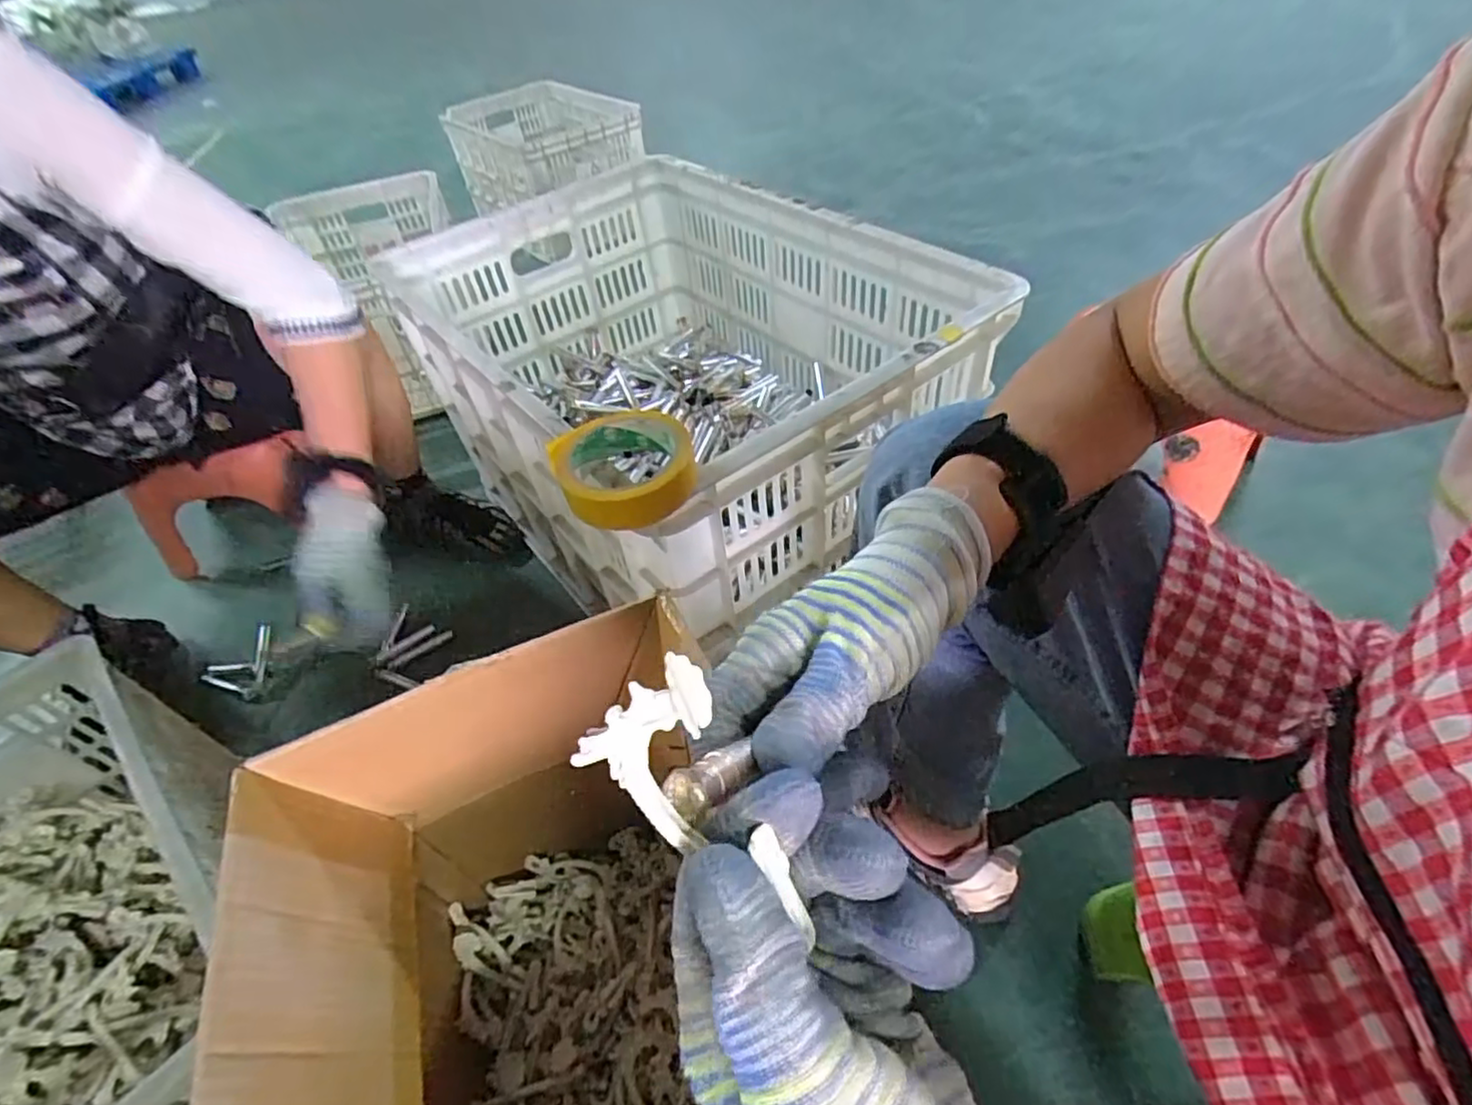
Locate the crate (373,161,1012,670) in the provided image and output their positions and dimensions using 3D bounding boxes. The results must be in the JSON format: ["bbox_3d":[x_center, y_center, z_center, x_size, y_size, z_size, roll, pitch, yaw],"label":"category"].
[{"bbox_3d":[-0.085,-0.228,0.855,0.495,0.286,0.670,-33,51,-22],"label":"crate"}]

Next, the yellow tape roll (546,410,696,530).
[{"bbox_3d":[-0.084,-0.064,0.511,0.099,0.038,0.099,-4,46,4],"label":"yellow tape roll"}]

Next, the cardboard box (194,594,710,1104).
[{"bbox_3d":[-0.110,0.332,0.420,0.252,0.330,0.417,-19,47,-11],"label":"cardboard box"}]

